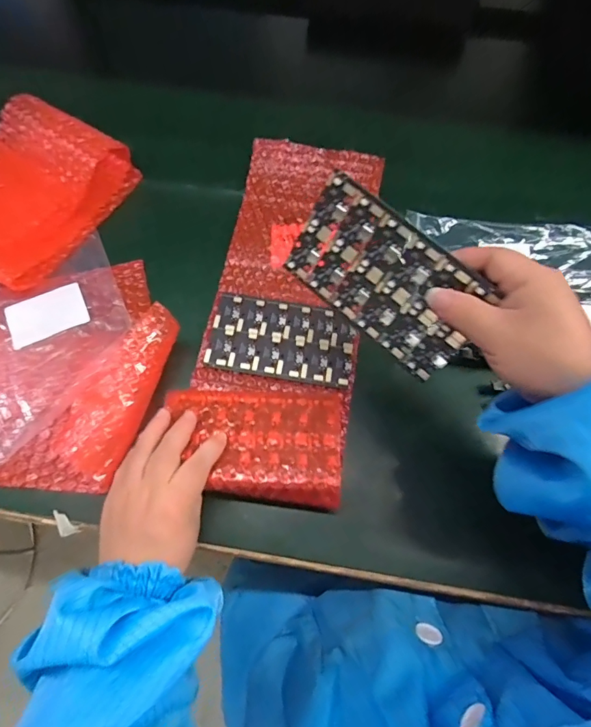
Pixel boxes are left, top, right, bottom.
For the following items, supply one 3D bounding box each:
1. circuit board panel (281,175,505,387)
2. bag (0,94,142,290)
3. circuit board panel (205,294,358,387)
[{"bbox_3d":[0.058,-0.055,0.283,0.129,0.076,0.004,42,38,10],"label":"circuit board panel"},{"bbox_3d":[-0.287,-0.184,0.440,0.168,0.042,0.185,28,70,10],"label":"bag"},{"bbox_3d":[-0.012,-0.024,0.400,0.134,0.004,0.079,10,68,3],"label":"circuit board panel"}]

